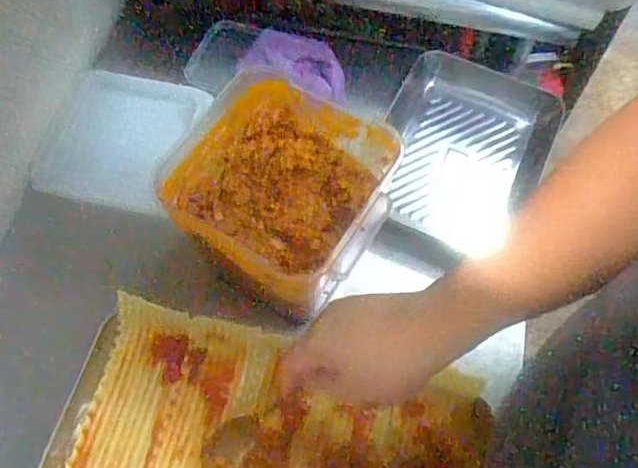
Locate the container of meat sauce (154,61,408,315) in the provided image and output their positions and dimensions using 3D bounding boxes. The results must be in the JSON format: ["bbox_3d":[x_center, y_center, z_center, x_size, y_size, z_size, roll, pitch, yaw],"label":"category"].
[{"bbox_3d":[-0.039,-0.046,0.553,0.196,0.090,0.192,29,89,-3],"label":"container of meat sauce"}]

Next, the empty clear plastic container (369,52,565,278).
[{"bbox_3d":[0.171,-0.084,0.709,0.195,0.060,0.278,19,65,11],"label":"empty clear plastic container"}]

